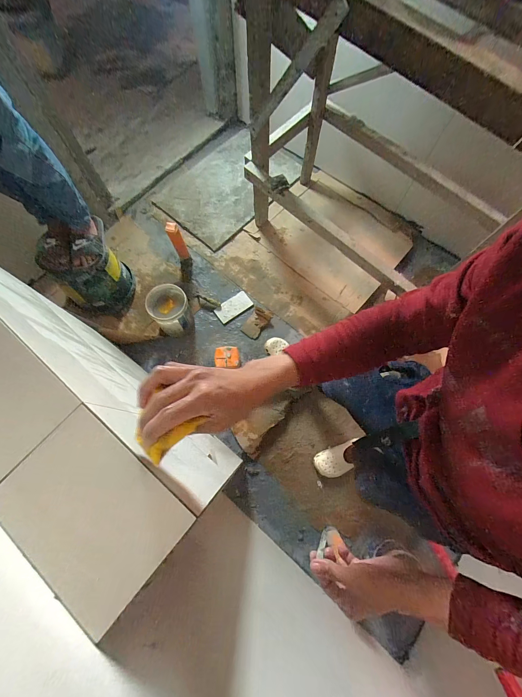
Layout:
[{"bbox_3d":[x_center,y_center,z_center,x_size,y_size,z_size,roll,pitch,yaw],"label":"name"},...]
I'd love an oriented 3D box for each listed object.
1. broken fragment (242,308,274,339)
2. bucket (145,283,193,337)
[{"bbox_3d":[-0.011,-0.123,1.375,0.116,0.017,0.155,32,75,10],"label":"broken fragment"},{"bbox_3d":[-0.413,-0.172,1.314,0.179,0.191,0.182,-38,76,-12],"label":"bucket"}]

